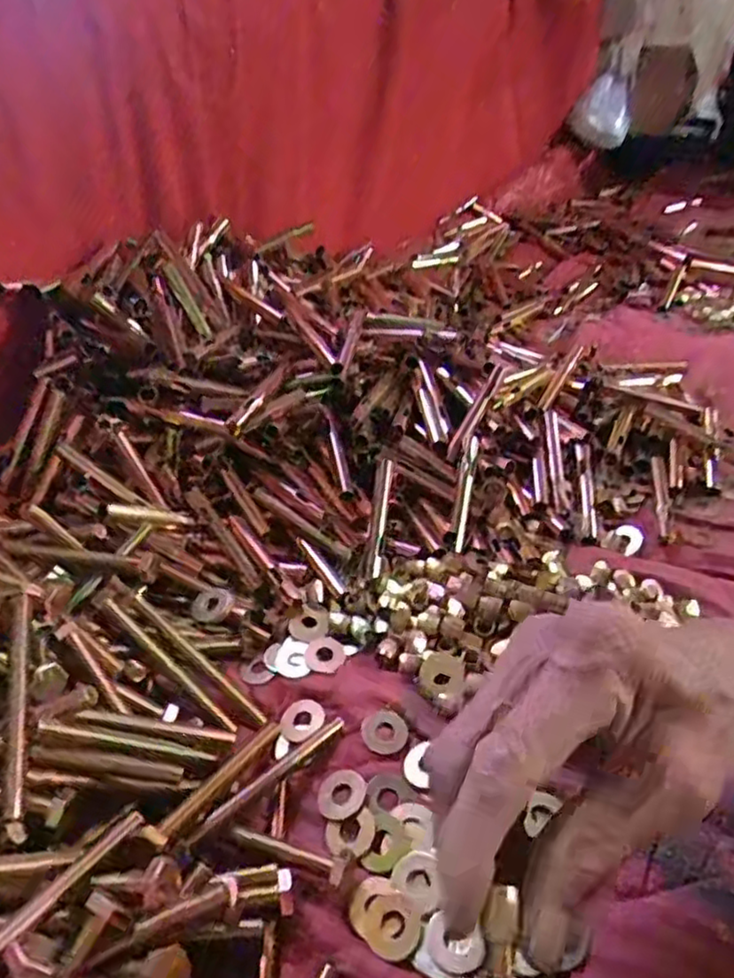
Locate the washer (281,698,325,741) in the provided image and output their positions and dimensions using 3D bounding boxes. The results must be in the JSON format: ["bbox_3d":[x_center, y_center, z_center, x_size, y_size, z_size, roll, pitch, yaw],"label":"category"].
[{"bbox_3d":[-0.035,0.125,0.372,0.024,0.004,0.021,-37,53,-13],"label":"washer"}]

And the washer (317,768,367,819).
[{"bbox_3d":[-0.012,0.149,0.335,0.023,0.004,0.024,-4,37,3],"label":"washer"}]

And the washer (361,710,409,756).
[{"bbox_3d":[0.009,0.127,0.360,0.022,0.004,0.026,-29,42,-28],"label":"washer"}]

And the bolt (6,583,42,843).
[{"bbox_3d":[-0.151,0.093,0.301,0.009,0.014,0.109,-9,58,-9],"label":"bolt"}]

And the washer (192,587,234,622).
[{"bbox_3d":[-0.094,0.071,0.424,0.023,0.006,0.023,-4,37,3],"label":"washer"}]

